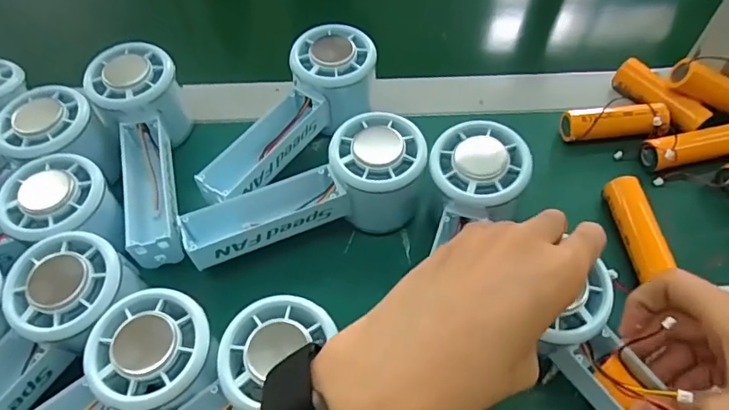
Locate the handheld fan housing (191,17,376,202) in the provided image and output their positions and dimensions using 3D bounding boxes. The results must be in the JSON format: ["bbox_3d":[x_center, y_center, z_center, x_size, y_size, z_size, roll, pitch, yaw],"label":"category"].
[{"bbox_3d":[-0.049,-0.061,0.340,0.057,0.038,0.149,33,63,20],"label":"handheld fan housing"}]

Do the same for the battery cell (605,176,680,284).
[{"bbox_3d":[0.173,0.012,0.325,0.018,0.018,0.065,-6,57,-3],"label":"battery cell"}]

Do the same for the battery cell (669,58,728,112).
[{"bbox_3d":[0.256,-0.081,0.368,0.072,0.021,0.015,25,59,-2],"label":"battery cell"}]

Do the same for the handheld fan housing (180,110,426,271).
[{"bbox_3d":[-0.036,-0.005,0.319,0.149,0.057,0.059,-14,58,-9],"label":"handheld fan housing"}]

